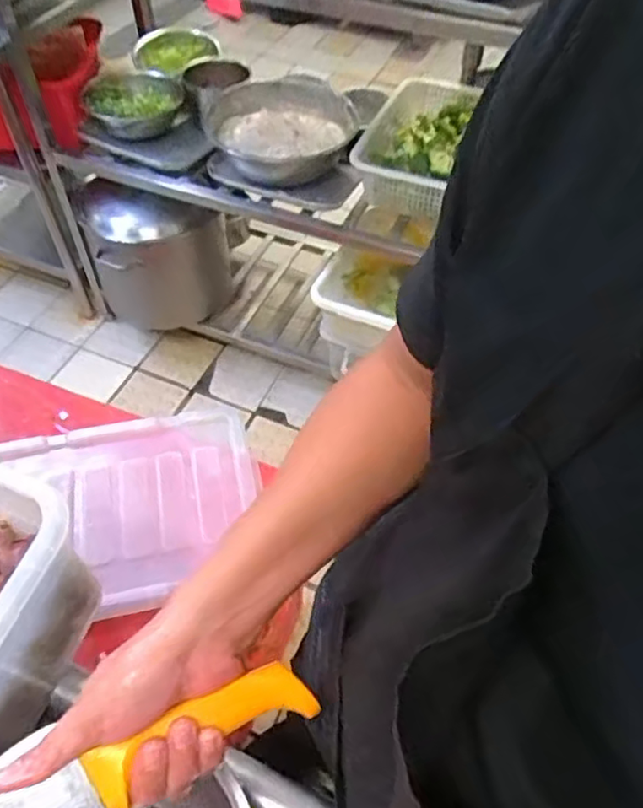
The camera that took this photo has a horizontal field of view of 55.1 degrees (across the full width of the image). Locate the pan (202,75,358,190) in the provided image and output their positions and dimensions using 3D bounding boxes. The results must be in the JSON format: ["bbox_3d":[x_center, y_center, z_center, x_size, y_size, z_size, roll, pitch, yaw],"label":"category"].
[{"bbox_3d":[-0.085,-0.636,1.429,0.321,0.091,0.315,1,52,-1],"label":"pan"}]

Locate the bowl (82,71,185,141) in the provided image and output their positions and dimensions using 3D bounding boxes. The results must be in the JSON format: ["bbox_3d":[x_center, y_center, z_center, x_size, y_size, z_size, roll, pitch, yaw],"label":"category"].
[{"bbox_3d":[-0.461,-0.733,1.496,0.217,0.068,0.207,1,52,-1],"label":"bowl"}]

